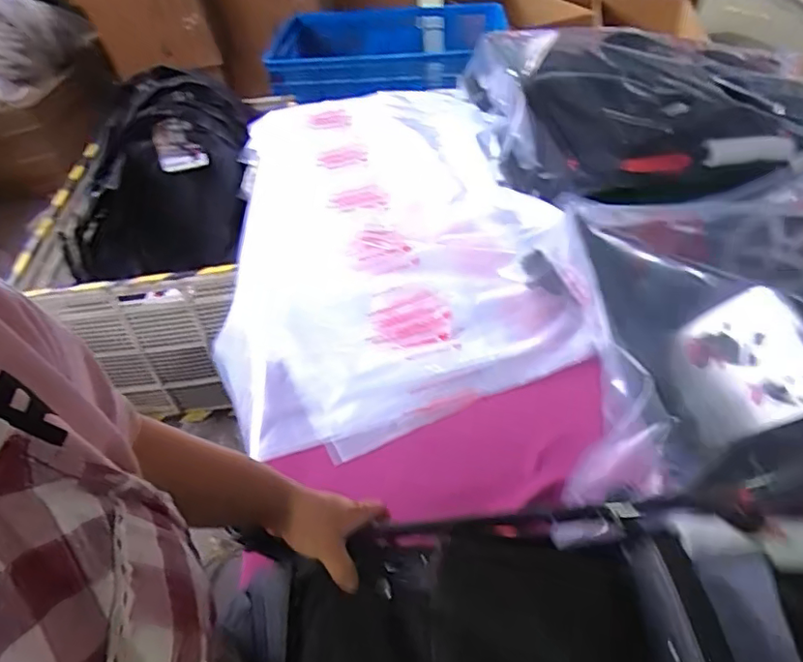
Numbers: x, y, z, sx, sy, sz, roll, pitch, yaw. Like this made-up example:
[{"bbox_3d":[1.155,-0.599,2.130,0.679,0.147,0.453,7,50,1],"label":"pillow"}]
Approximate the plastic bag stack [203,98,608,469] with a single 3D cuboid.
[{"bbox_3d":[-0.038,-0.174,1.058,0.613,0.142,0.866,-8,54,2],"label":"plastic bag stack"}]

